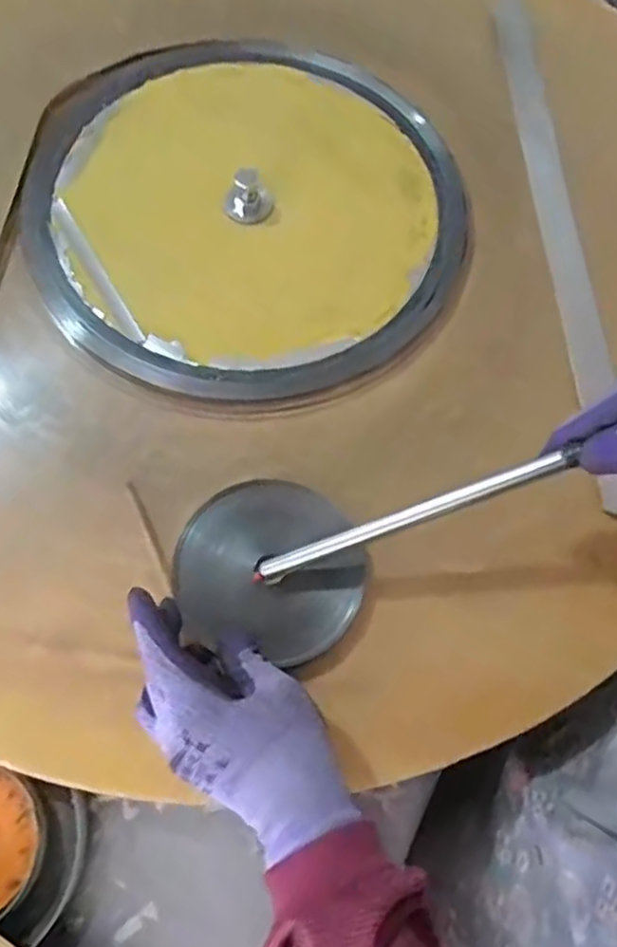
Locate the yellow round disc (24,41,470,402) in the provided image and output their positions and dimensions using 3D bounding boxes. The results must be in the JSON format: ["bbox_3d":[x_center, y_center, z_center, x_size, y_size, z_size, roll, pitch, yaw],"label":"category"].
[{"bbox_3d":[-0.047,-0.213,0.521,0.318,0.030,0.321,1,71,-2],"label":"yellow round disc"}]

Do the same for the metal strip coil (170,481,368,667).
[{"bbox_3d":[-0.025,0.059,0.431,0.118,0.015,0.105,9,70,5],"label":"metal strip coil"}]

